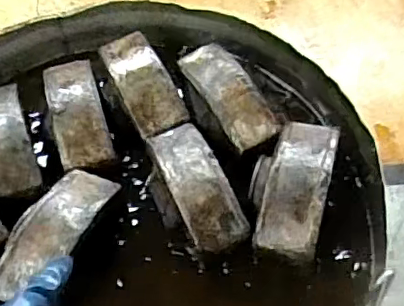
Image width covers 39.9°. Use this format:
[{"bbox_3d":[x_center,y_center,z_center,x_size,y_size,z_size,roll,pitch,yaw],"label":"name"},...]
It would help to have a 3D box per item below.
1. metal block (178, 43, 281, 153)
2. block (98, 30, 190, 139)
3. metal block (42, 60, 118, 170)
[{"bbox_3d":[0.025,-0.072,0.657,0.066,0.029,0.159,-28,58,-14],"label":"metal block"},{"bbox_3d":[-0.074,-0.090,0.679,0.060,0.030,0.152,-23,57,-11],"label":"block"},{"bbox_3d":[-0.148,-0.050,0.661,0.058,0.030,0.150,-16,56,-7],"label":"metal block"}]

